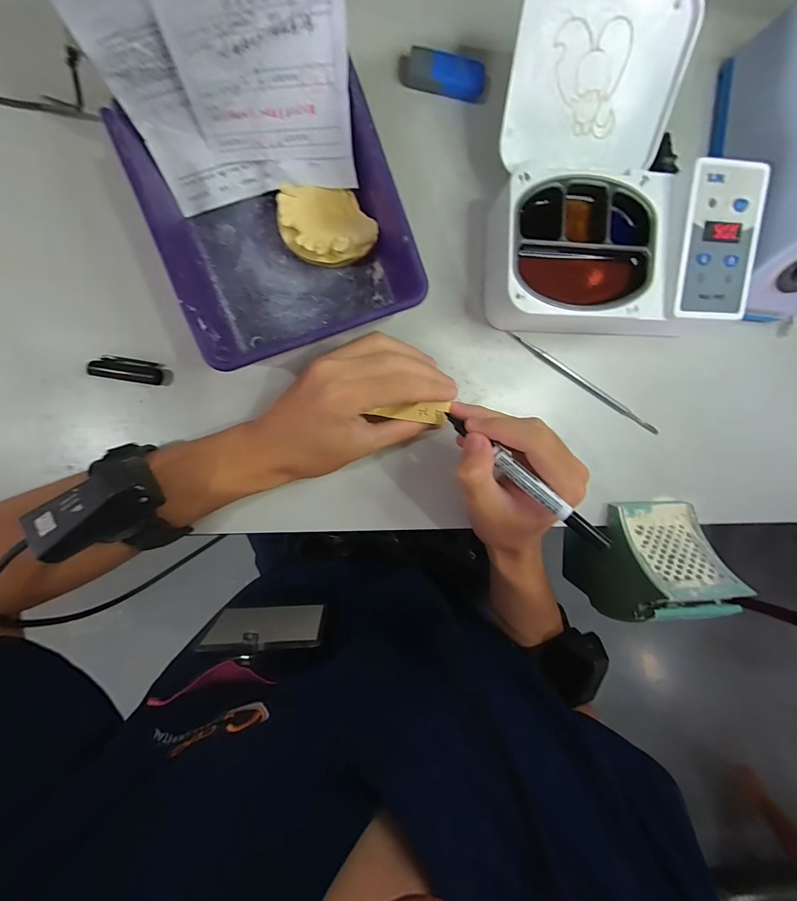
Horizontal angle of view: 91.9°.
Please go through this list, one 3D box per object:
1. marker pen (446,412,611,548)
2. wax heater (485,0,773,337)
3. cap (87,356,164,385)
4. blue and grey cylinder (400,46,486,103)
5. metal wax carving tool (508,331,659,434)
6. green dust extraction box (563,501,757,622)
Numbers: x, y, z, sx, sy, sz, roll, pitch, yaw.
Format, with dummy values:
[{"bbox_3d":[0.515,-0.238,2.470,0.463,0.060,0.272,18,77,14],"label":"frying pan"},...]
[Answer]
[{"bbox_3d":[0.079,0.017,0.251,0.127,0.009,0.011,42,85,18],"label":"marker pen"},{"bbox_3d":[0.170,-0.201,0.299,0.192,0.084,0.221,0,94,-7],"label":"wax heater"},{"bbox_3d":[-0.208,-0.062,0.295,0.047,0.010,0.017,6,93,-7],"label":"cap"},{"bbox_3d":[0.036,-0.301,0.311,0.067,0.018,0.029,3,93,-7],"label":"blue and grey cylinder"},{"bbox_3d":[0.169,-0.059,0.344,0.166,0.005,0.008,30,90,-8],"label":"metal wax carving tool"},{"bbox_3d":[0.233,0.103,0.368,0.080,0.133,0.108,-1,94,-7],"label":"green dust extraction box"}]

